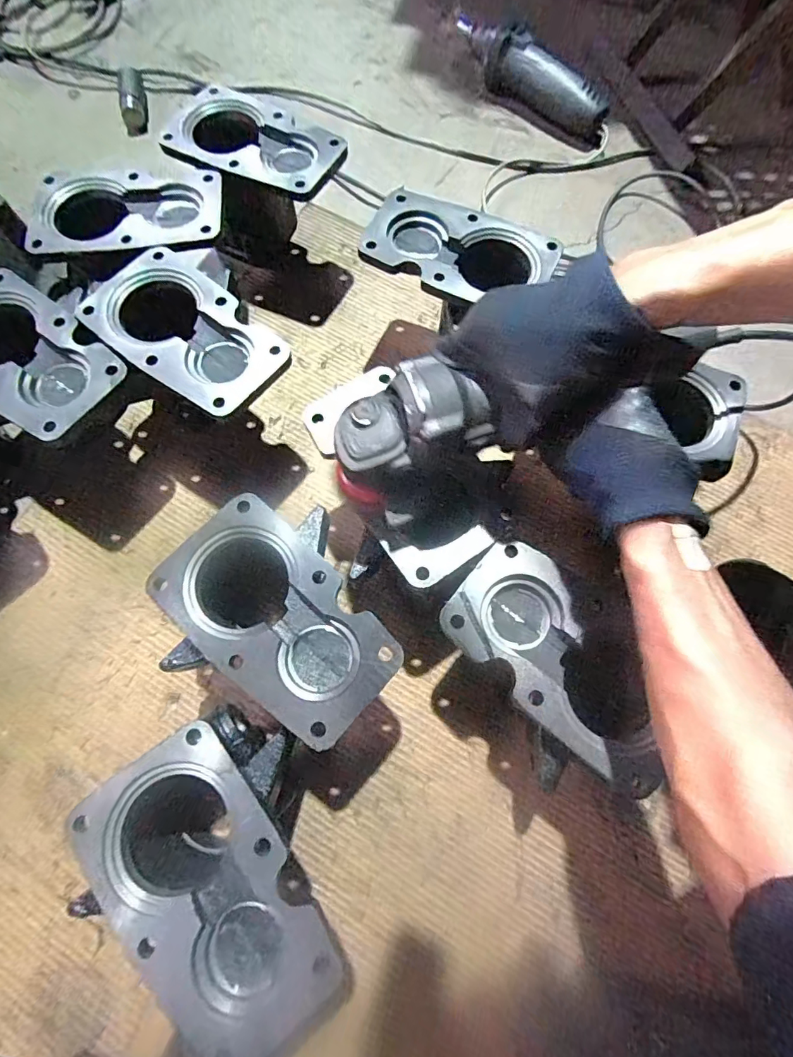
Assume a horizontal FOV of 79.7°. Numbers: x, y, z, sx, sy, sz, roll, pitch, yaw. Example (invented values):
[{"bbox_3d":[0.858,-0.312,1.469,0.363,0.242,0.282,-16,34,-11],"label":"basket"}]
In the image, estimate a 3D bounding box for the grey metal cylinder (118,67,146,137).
[{"bbox_3d":[-0.383,-0.624,0.692,0.038,0.026,0.100,-8,85,-3],"label":"grey metal cylinder"}]

